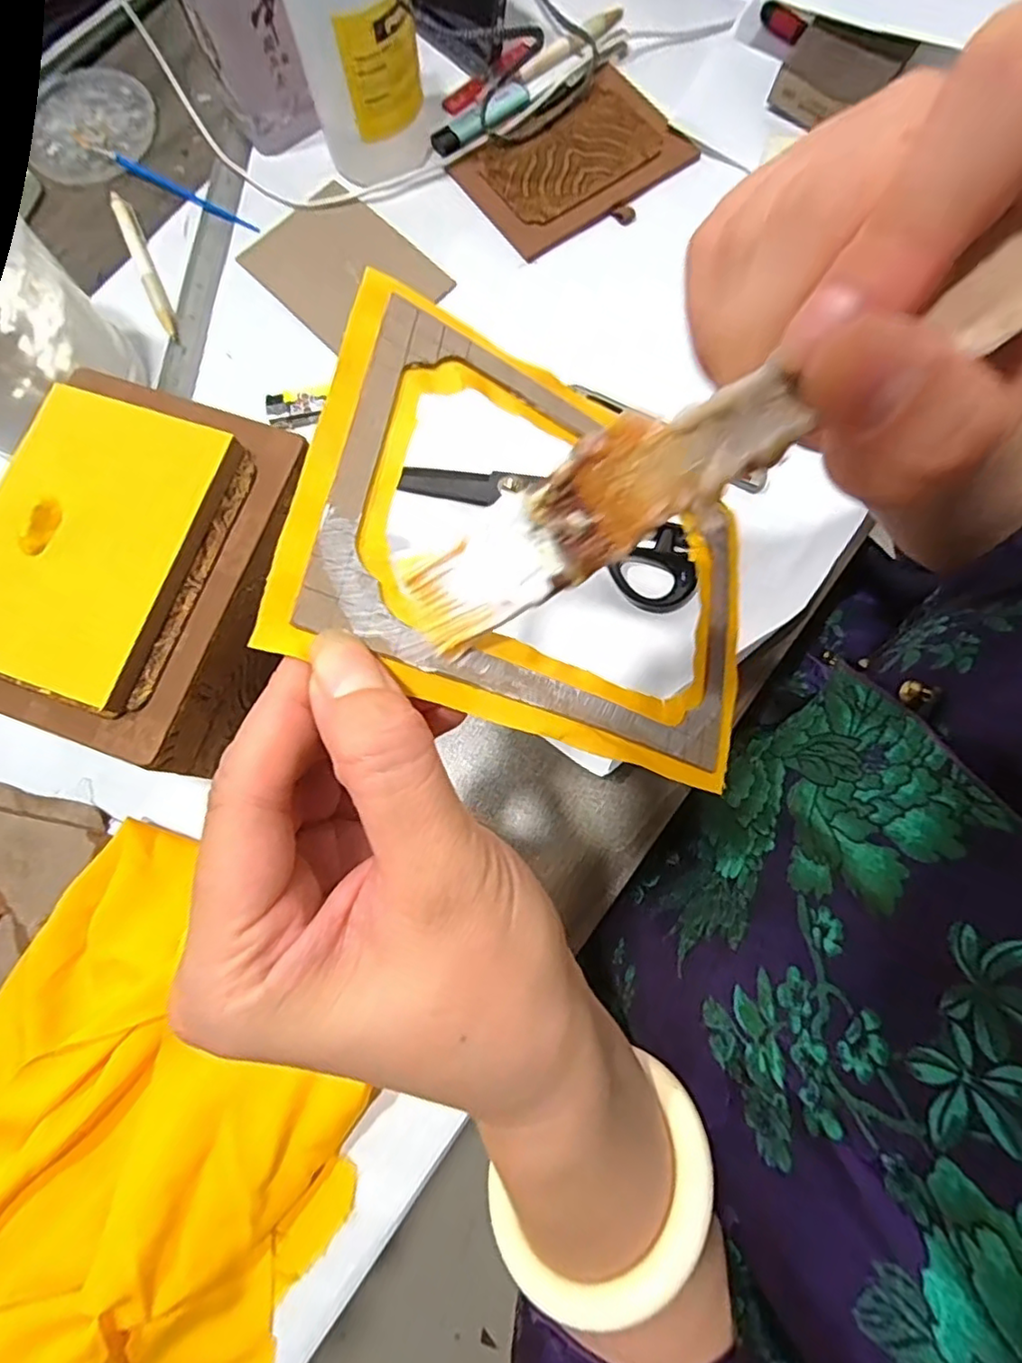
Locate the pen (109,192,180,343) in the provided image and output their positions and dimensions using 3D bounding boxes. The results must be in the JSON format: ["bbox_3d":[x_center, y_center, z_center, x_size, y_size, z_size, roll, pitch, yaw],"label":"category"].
[{"bbox_3d":[-0.267,-0.305,0.450,0.014,0.008,0.137,-24,76,-3],"label":"pen"}]

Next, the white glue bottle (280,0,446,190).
[{"bbox_3d":[-0.093,-0.403,0.379,0.075,0.172,0.053,-25,76,-3],"label":"white glue bottle"}]

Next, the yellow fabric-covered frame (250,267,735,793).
[{"bbox_3d":[0.016,-0.038,0.180,0.145,0.007,0.109,19,72,-26],"label":"yellow fabric-covered frame"}]

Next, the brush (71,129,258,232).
[{"bbox_3d":[-0.265,-0.378,0.469,0.175,0.010,0.012,30,80,8],"label":"brush"}]

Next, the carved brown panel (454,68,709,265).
[{"bbox_3d":[0.047,-0.375,0.450,0.147,0.010,0.111,-34,77,-5],"label":"carved brown panel"}]

